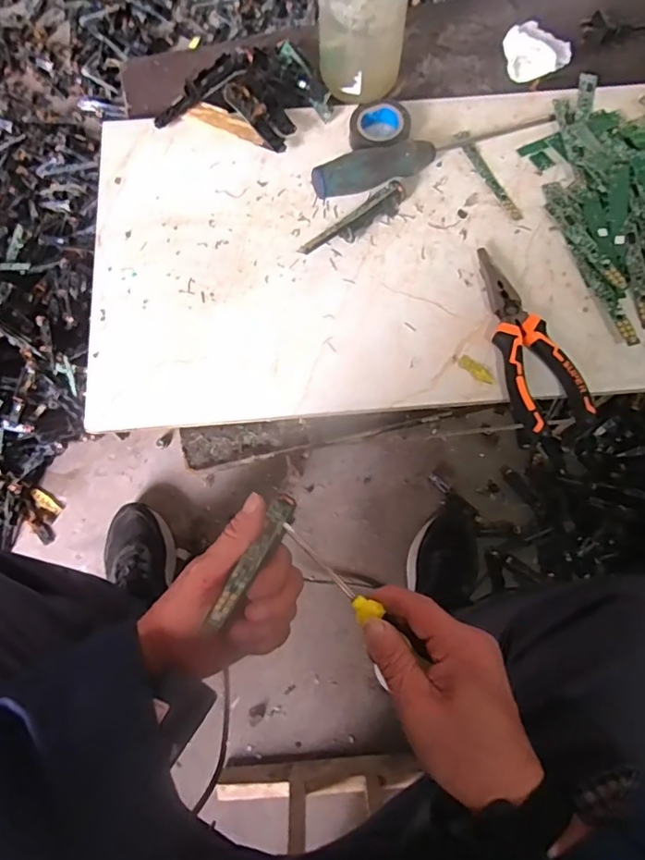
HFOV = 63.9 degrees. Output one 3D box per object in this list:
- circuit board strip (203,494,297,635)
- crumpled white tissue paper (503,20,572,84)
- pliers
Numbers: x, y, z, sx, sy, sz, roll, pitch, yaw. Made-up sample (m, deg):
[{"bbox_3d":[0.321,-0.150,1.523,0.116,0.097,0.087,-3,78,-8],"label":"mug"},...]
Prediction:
[{"bbox_3d":[-0.042,0.080,0.332,0.017,0.009,0.100,25,44,8],"label":"circuit board strip"},{"bbox_3d":[0.203,-0.360,0.490,0.057,0.019,0.065,38,79,11],"label":"crumpled white tissue paper"},{"bbox_3d":[0.158,-0.072,0.401,0.052,0.016,0.150,-13,72,-4],"label":"pliers"}]

